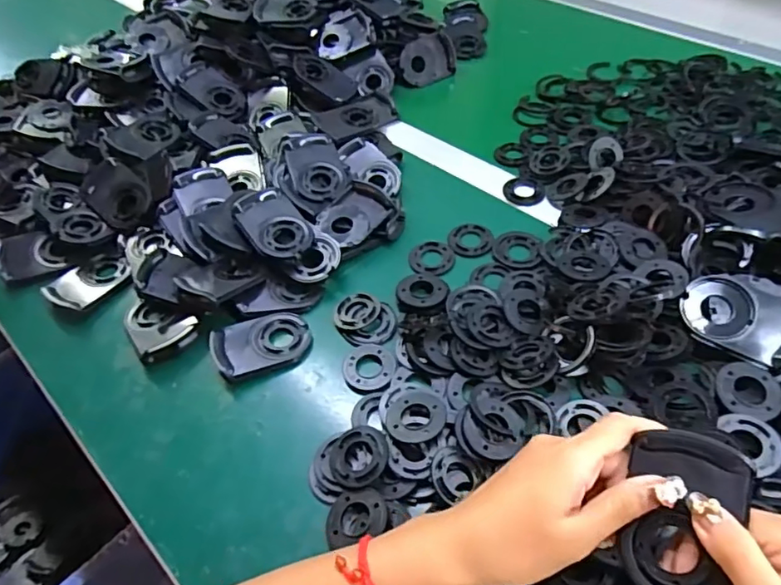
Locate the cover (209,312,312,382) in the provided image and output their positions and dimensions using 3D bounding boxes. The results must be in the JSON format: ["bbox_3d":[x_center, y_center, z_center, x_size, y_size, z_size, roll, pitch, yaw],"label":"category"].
[{"bbox_3d":[-0.113,0.045,0.484,0.083,0.018,0.054,-23,52,-14],"label":"cover"}]

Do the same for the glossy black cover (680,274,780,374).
[{"bbox_3d":[0.282,0.022,0.428,0.098,0.021,0.073,28,58,26],"label":"glossy black cover"}]

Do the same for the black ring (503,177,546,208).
[{"bbox_3d":[0.145,-0.112,0.595,0.042,0.004,0.046,-3,50,3],"label":"black ring"}]

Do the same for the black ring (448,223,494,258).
[{"bbox_3d":[0.082,-0.053,0.556,0.045,0.004,0.046,-3,50,3],"label":"black ring"}]

